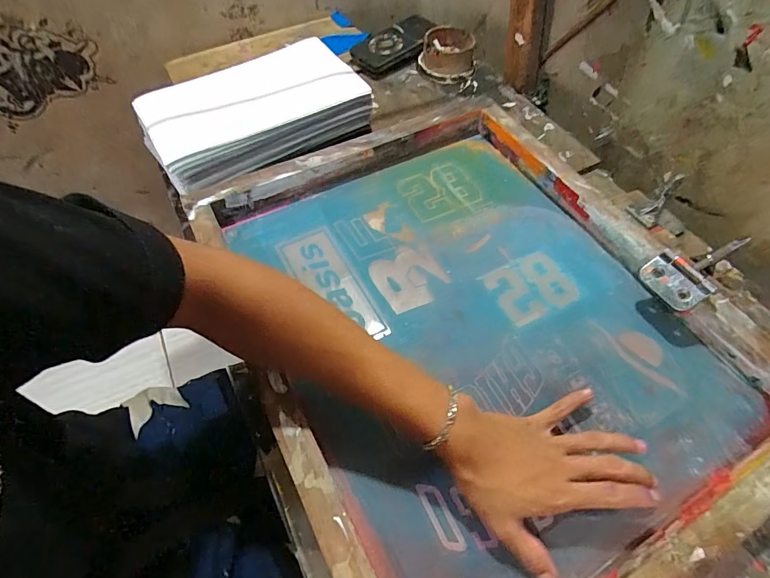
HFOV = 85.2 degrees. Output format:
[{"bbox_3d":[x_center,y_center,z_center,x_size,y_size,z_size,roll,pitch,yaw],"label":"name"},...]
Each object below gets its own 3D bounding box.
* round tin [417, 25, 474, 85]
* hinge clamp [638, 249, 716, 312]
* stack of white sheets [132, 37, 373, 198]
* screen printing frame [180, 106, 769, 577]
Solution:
[{"bbox_3d":[0.105,-0.395,0.706,0.096,0.043,0.104,7,57,3],"label":"round tin"},{"bbox_3d":[0.295,-0.008,0.427,0.041,0.013,0.059,-47,62,18],"label":"hinge clamp"},{"bbox_3d":[-0.179,-0.238,0.578,0.274,0.076,0.189,-32,63,-20],"label":"stack of white sheets"},{"bbox_3d":[0.086,0.018,0.439,0.436,0.048,0.535,-25,61,-17],"label":"screen printing frame"}]

